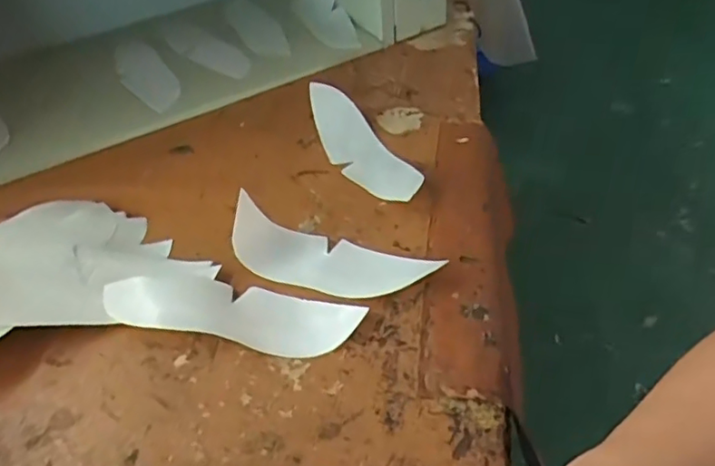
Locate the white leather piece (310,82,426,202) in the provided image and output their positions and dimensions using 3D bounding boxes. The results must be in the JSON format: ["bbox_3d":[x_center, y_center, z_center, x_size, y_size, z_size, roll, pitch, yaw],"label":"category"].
[{"bbox_3d":[0.008,-0.093,0.608,0.058,0.043,0.196,-22,45,-18],"label":"white leather piece"}]

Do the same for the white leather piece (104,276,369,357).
[{"bbox_3d":[-0.102,0.063,0.475,0.206,0.019,0.057,5,44,11],"label":"white leather piece"}]

